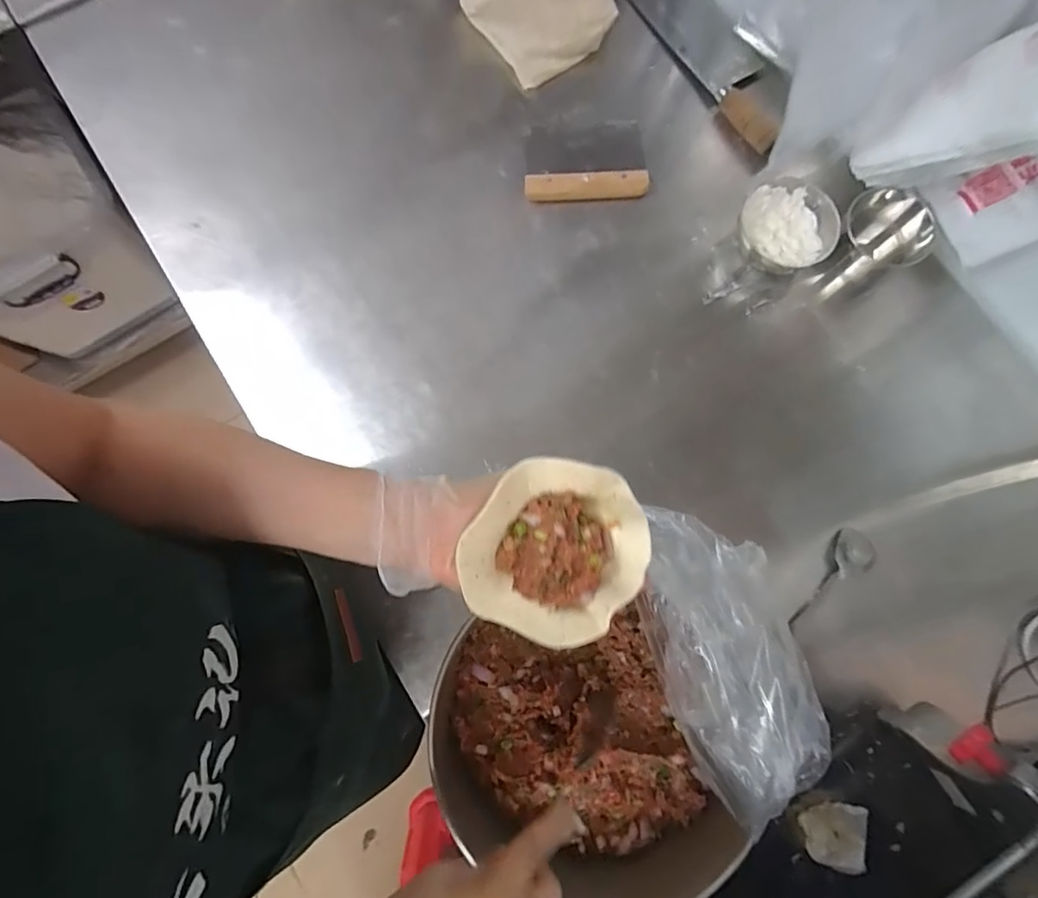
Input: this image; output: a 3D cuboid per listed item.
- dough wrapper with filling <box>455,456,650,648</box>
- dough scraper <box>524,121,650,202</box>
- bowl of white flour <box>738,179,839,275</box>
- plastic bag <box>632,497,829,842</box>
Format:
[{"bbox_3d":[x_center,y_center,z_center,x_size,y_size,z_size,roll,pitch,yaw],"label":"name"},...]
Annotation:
[{"bbox_3d":[0.024,0.064,0.340,0.100,0.049,0.120,34,80,6],"label":"dough wrapper with filling"},{"bbox_3d":[0.081,-0.362,0.667,0.146,0.017,0.100,-5,79,-1],"label":"dough scraper"},{"bbox_3d":[0.309,-0.255,0.633,0.100,0.062,0.095,0,78,0],"label":"bowl of white flour"},{"bbox_3d":[0.151,0.149,0.392,0.138,0.104,0.218,-8,79,-2],"label":"plastic bag"}]

